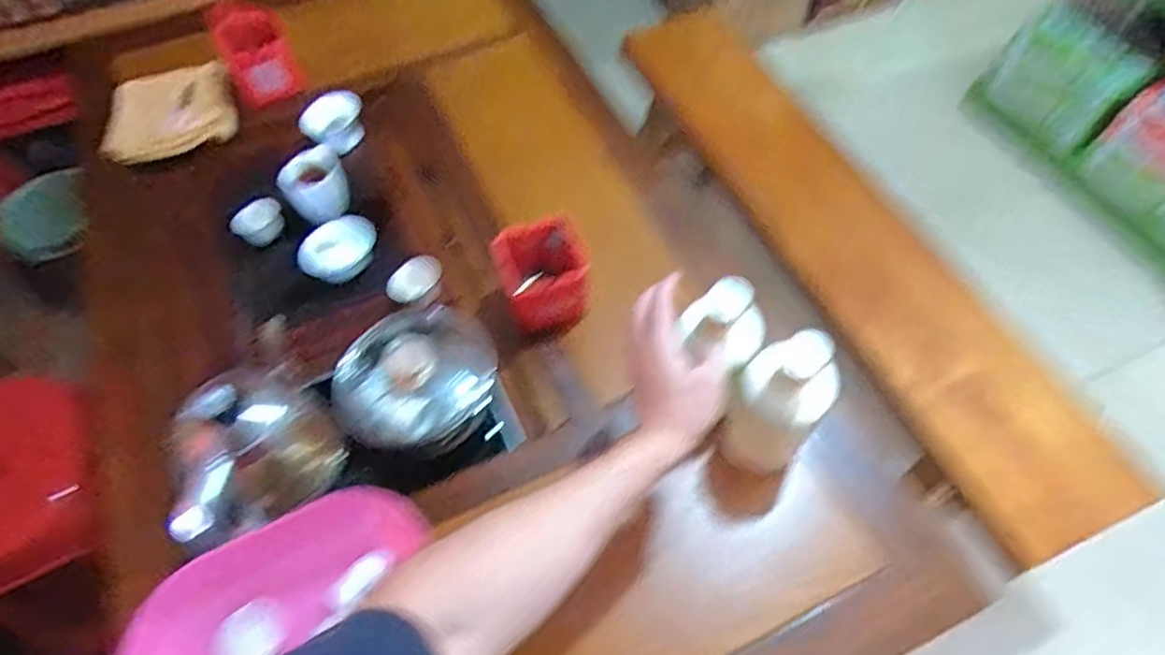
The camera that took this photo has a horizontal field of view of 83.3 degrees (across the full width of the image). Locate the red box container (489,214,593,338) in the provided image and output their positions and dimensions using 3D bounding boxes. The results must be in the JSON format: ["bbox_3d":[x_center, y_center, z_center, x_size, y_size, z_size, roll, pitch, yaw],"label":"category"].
[{"bbox_3d":[-0.051,-0.067,0.782,0.099,0.084,0.112,-21,60,-11],"label":"red box container"}]

